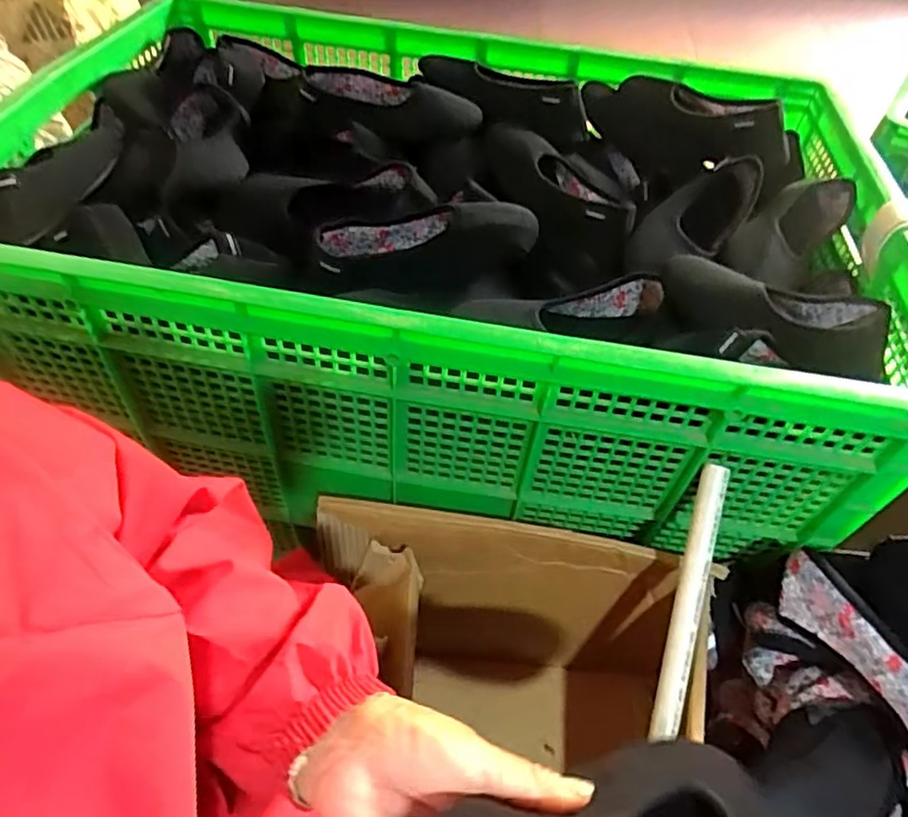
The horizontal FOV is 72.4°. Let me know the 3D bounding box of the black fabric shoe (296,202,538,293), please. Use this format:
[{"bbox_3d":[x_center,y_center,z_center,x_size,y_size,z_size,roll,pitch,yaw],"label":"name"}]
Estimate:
[{"bbox_3d":[-0.038,-0.173,0.652,0.240,0.066,0.087,-7,51,-10],"label":"black fabric shoe"}]

